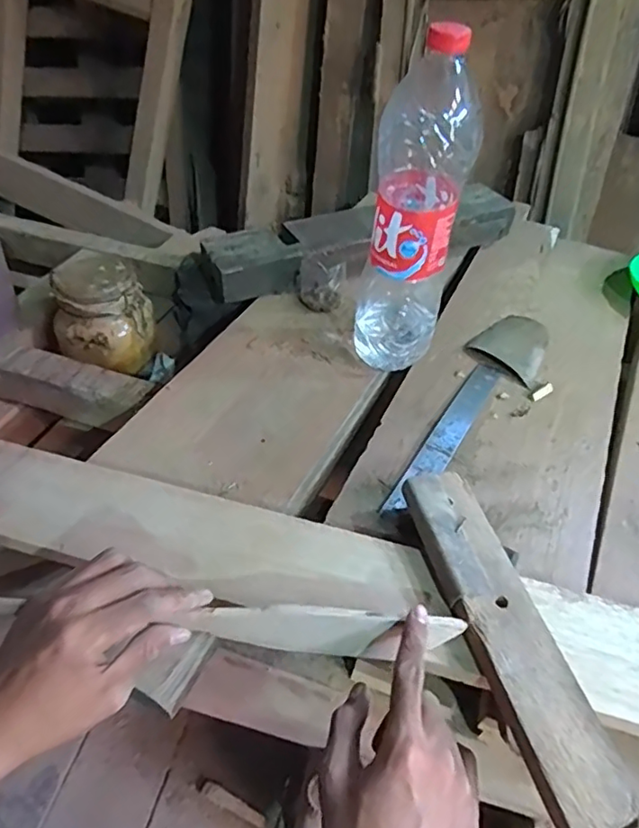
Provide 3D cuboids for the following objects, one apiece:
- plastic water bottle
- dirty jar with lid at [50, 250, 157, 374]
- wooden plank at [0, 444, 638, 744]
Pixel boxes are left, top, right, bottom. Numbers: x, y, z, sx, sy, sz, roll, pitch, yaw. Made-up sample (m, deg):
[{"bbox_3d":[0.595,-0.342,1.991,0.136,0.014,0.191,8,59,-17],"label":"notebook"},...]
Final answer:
[{"bbox_3d":[0.086,-0.177,0.553,0.083,0.307,0.086,8,44,5],"label":"plastic water bottle"},{"bbox_3d":[-0.275,-0.125,0.735,0.121,0.110,0.099,-8,45,-11],"label":"dirty jar with lid"},{"bbox_3d":[-0.021,0.117,0.435,0.646,0.015,0.089,13,45,10],"label":"wooden plank"}]

